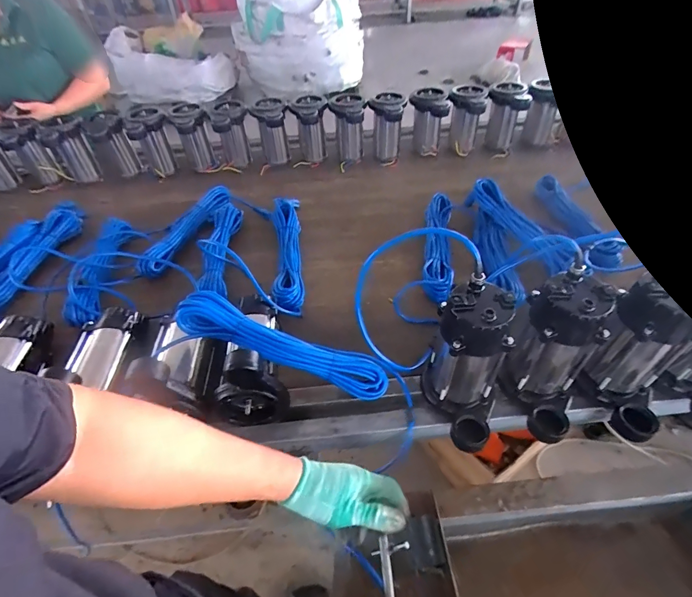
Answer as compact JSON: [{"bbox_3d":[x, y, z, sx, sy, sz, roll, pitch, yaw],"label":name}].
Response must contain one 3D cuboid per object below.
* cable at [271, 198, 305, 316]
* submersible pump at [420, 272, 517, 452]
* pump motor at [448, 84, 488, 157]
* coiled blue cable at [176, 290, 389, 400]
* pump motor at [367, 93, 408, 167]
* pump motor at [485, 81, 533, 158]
[{"bbox_3d":[-0.147,-0.122,0.925,0.077,0.053,0.450,-7,46,-3],"label":"cable"},{"bbox_3d":[0.181,0.105,0.568,0.121,0.233,0.148,10,48,13],"label":"submersible pump"},{"bbox_3d":[0.385,-0.568,1.231,0.115,0.195,0.118,6,47,10],"label":"pump motor"},{"bbox_3d":[-0.102,0.082,0.646,0.365,0.054,0.072,23,47,-8],"label":"coiled blue cable"},{"bbox_3d":[0.128,-0.541,1.219,0.112,0.188,0.104,7,47,11],"label":"pump motor"},{"bbox_3d":[0.511,-0.563,1.222,0.121,0.195,0.114,6,47,10],"label":"pump motor"}]

